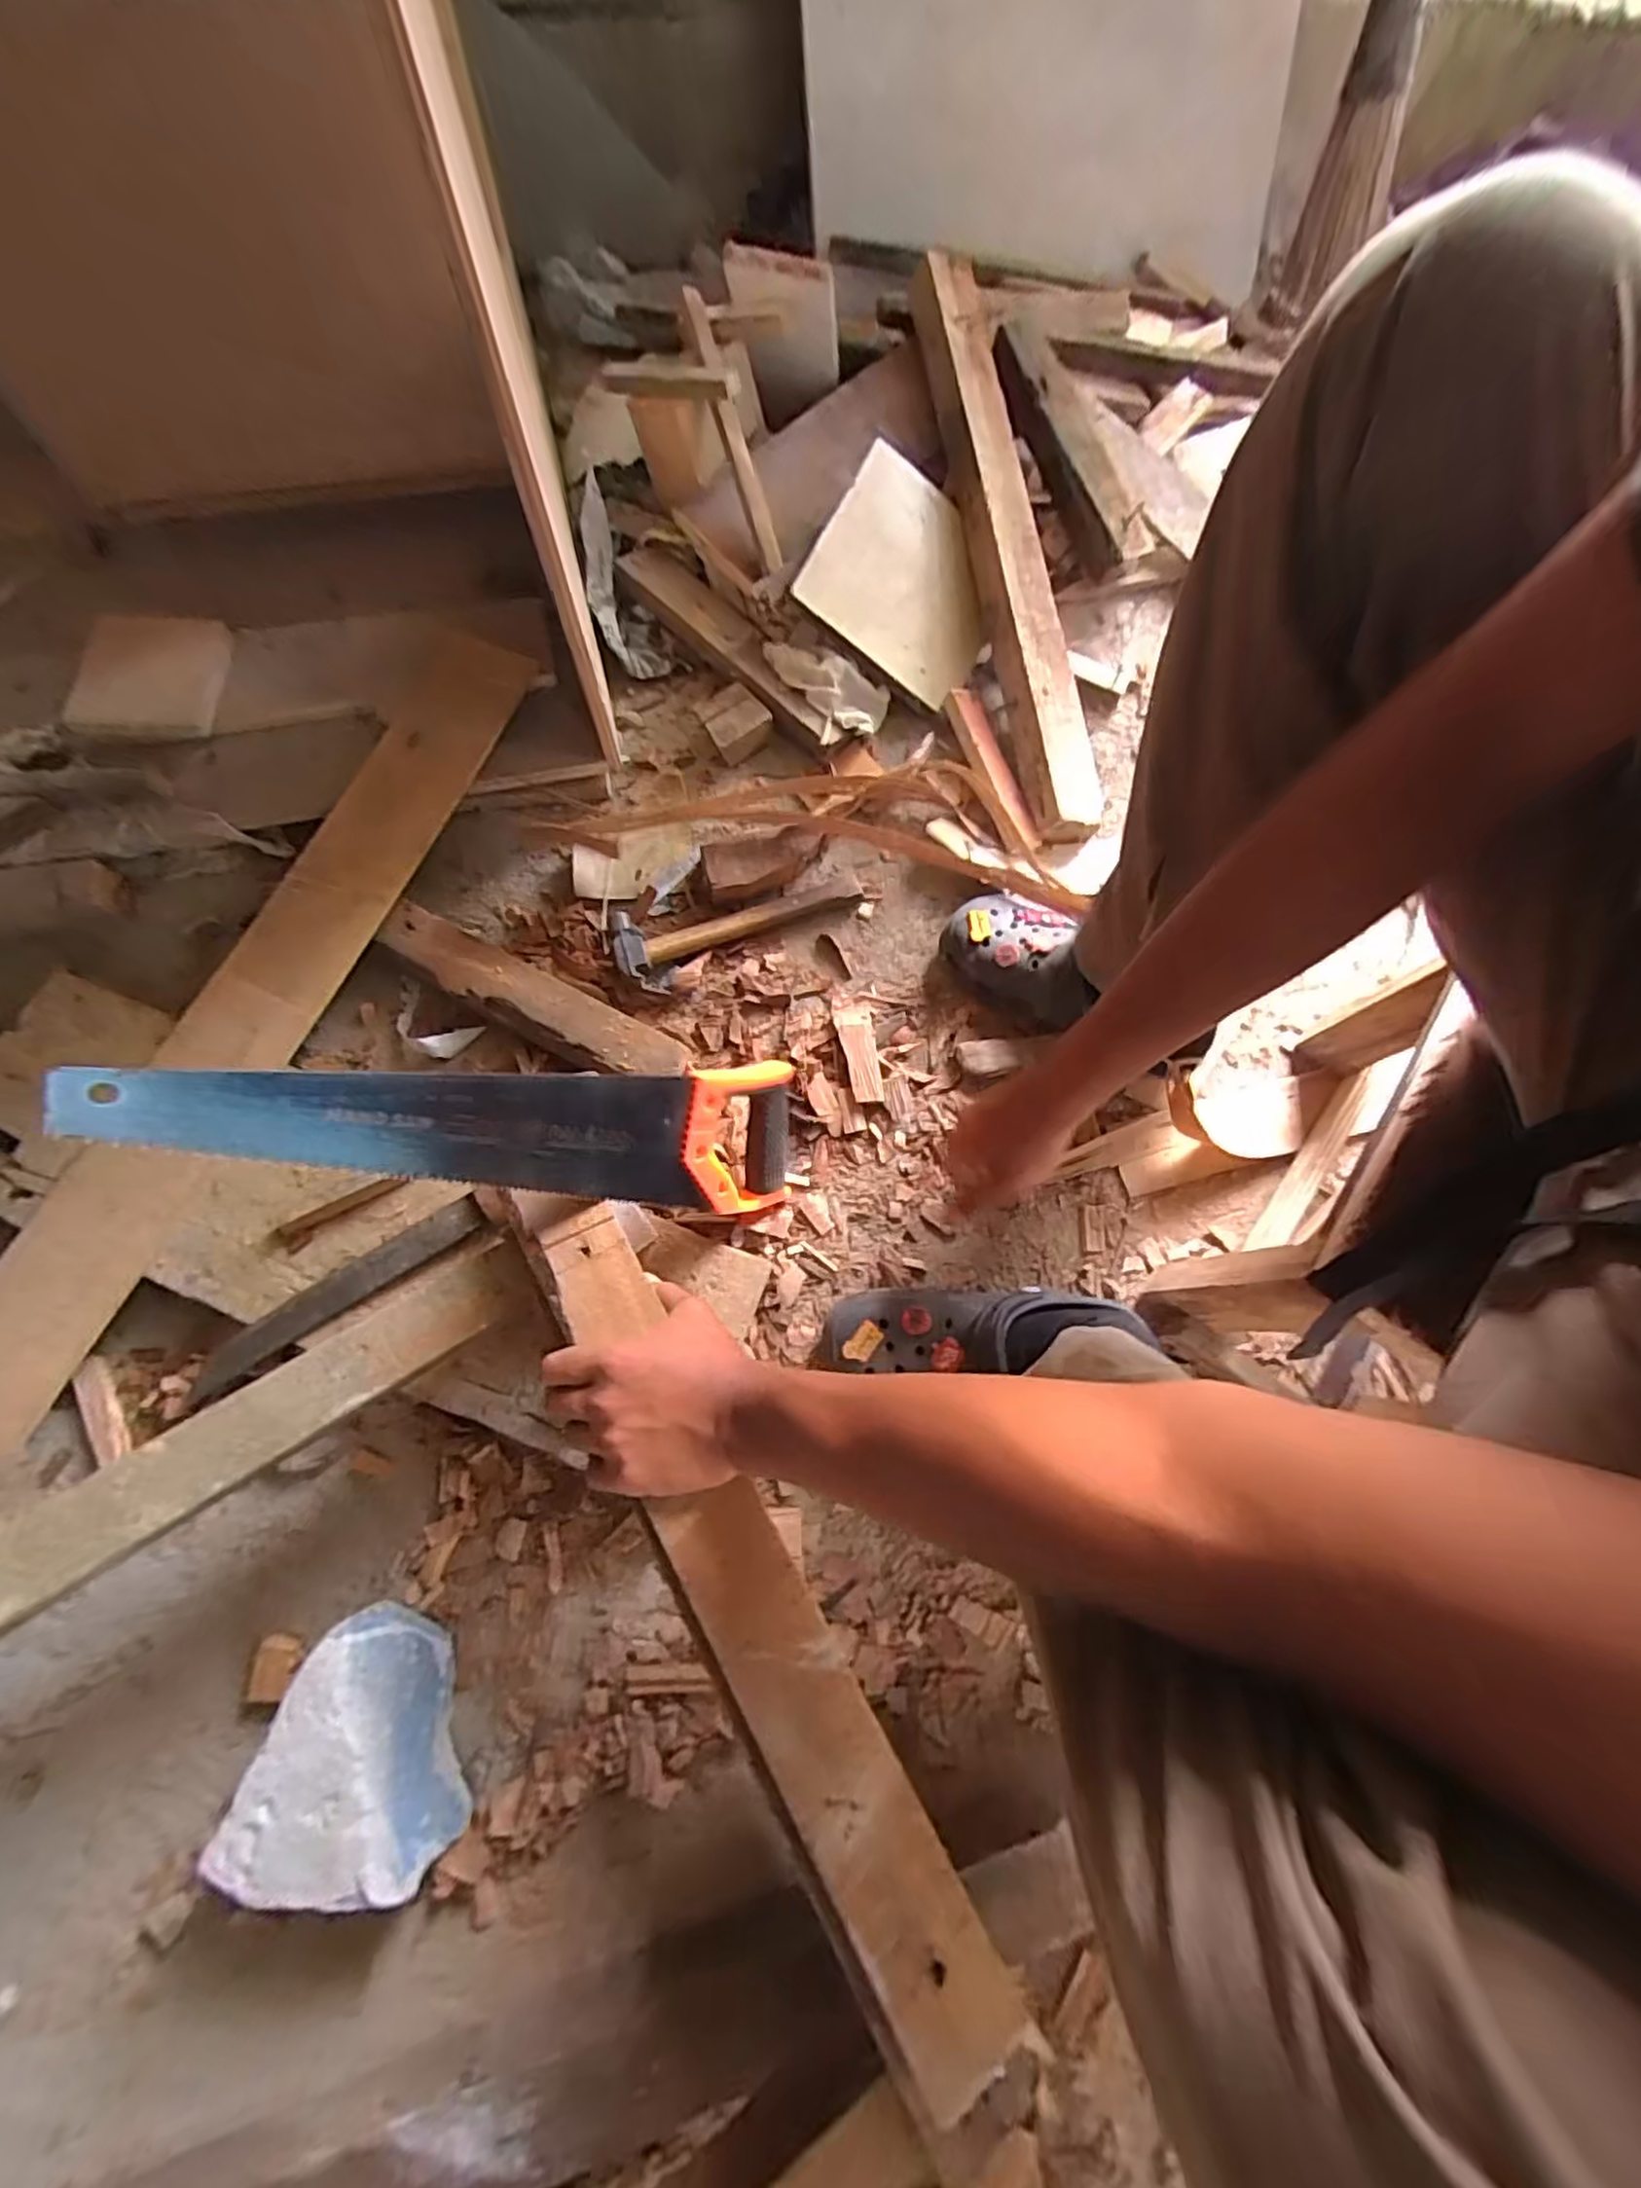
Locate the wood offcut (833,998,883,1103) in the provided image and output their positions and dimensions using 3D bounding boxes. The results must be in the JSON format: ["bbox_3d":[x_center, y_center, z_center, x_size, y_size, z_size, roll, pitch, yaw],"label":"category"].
[{"bbox_3d":[0.035,-0.043,0.662,0.035,0.018,0.107,-6,73,-4],"label":"wood offcut"}]

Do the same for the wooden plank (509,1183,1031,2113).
[{"bbox_3d":[-0.053,0.265,0.404,0.064,0.029,0.483,-28,75,-11],"label":"wooden plank"}]

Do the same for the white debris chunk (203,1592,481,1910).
[{"bbox_3d":[-0.282,0.424,0.464,0.125,0.075,0.123,22,73,4],"label":"white debris chunk"}]

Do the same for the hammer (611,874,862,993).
[{"bbox_3d":[-0.073,-0.163,0.684,0.242,0.022,0.082,-13,74,-6],"label":"hammer"}]

